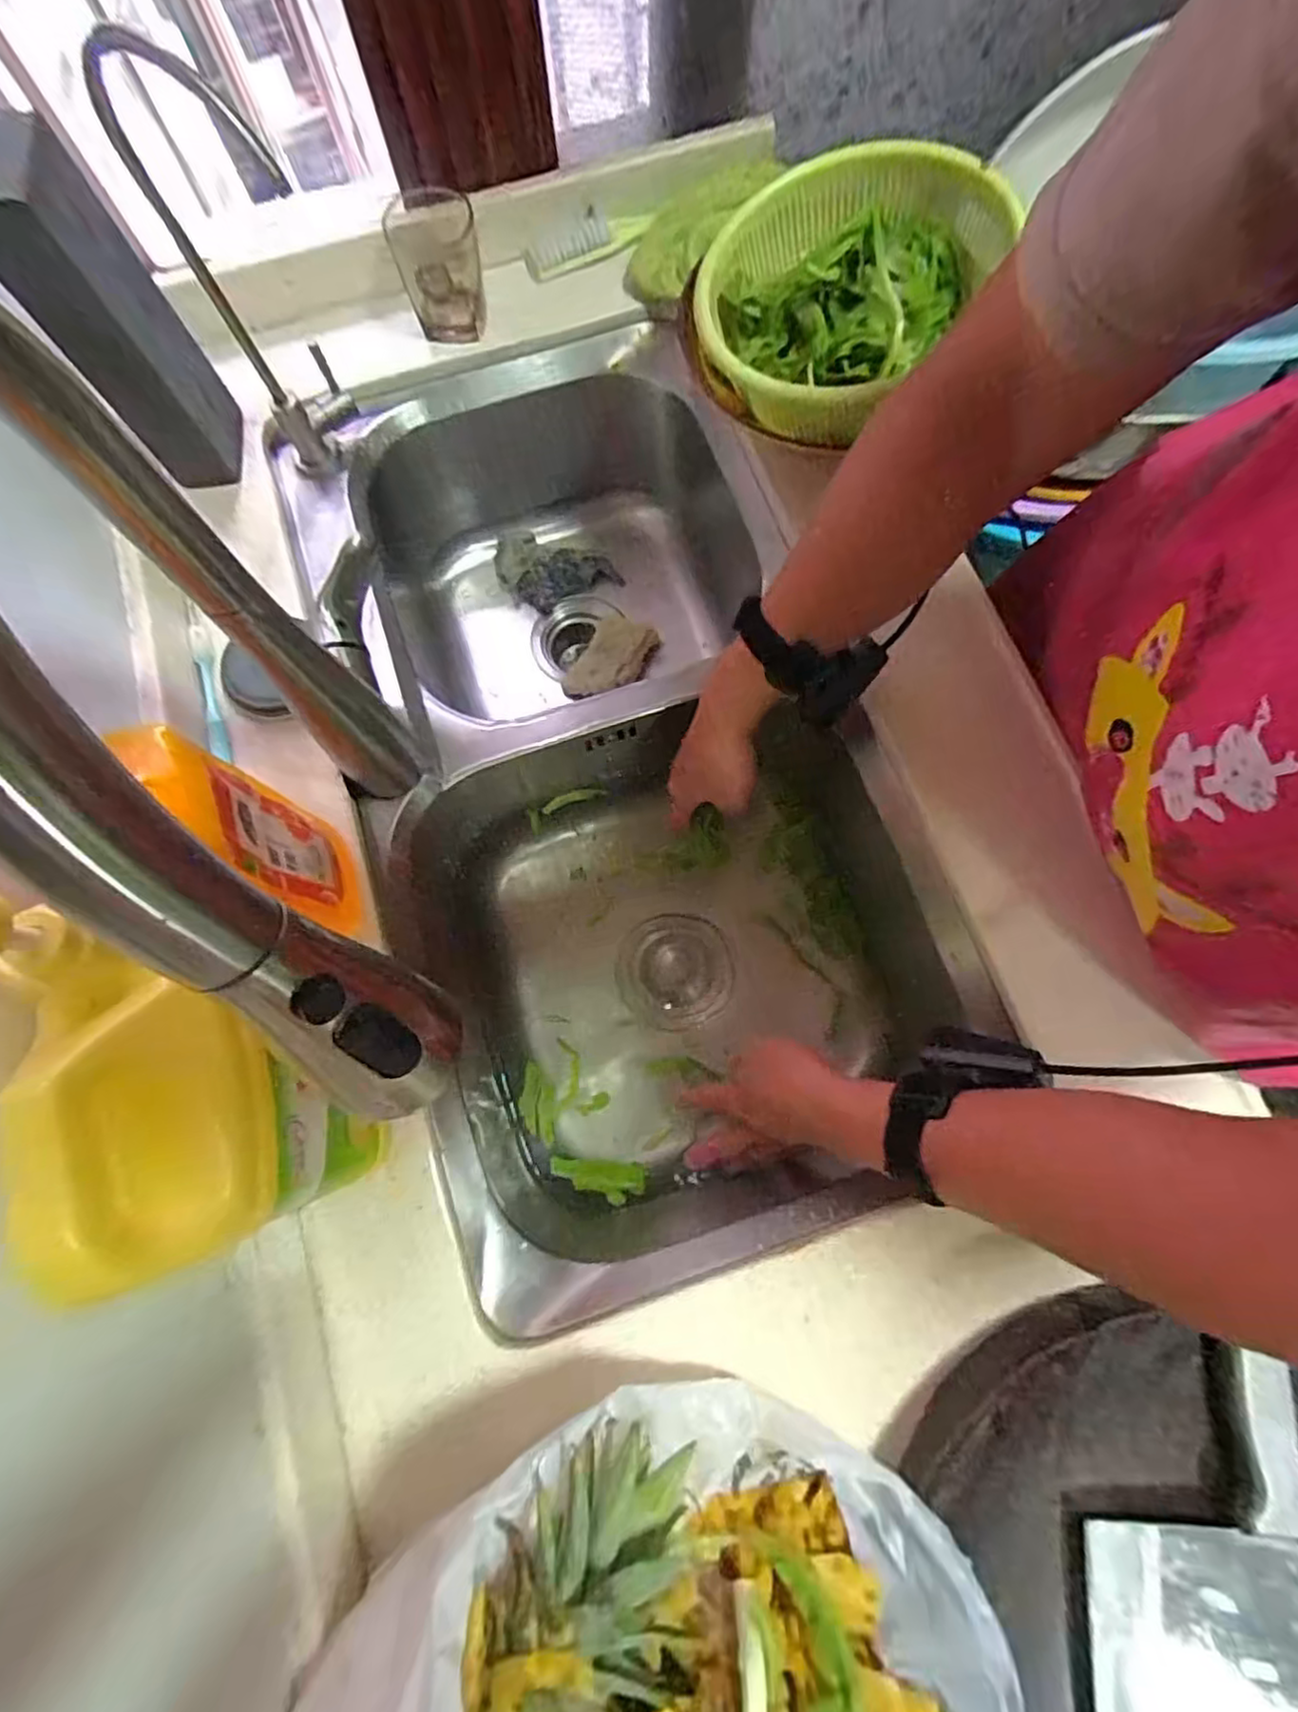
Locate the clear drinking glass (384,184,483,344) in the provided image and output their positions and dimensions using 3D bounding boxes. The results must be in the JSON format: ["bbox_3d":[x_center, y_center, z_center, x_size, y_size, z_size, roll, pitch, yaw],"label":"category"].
[{"bbox_3d":[-0.173,-0.490,0.557,0.068,0.079,0.084,-13,76,-2],"label":"clear drinking glass"}]

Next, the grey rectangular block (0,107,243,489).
[{"bbox_3d":[-0.361,-0.359,0.446,0.053,0.199,0.073,-13,76,-2],"label":"grey rectangular block"}]

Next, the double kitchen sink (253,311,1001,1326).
[{"bbox_3d":[-0.044,-0.080,0.576,0.386,0.243,0.716,-16,76,-3],"label":"double kitchen sink"}]

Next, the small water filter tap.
[{"bbox_3d":[-0.272,-0.391,0.462,0.098,0.248,0.041,-30,77,-6],"label":"small water filter tap"}]

